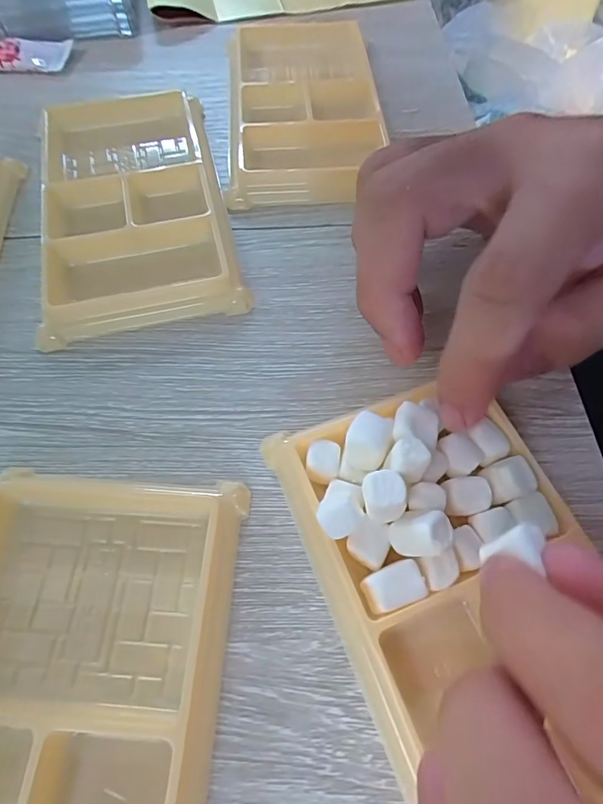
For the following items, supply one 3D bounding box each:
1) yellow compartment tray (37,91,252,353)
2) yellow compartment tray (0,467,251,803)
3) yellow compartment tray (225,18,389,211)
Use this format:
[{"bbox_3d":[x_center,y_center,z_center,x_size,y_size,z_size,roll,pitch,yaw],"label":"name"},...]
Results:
[{"bbox_3d":[-0.073,-0.087,0.200,0.075,0.014,0.128,-13,64,-7],"label":"yellow compartment tray"},{"bbox_3d":[-0.060,0.083,0.114,0.076,0.012,0.133,4,63,1],"label":"yellow compartment tray"},{"bbox_3d":[0.001,-0.152,0.234,0.073,0.014,0.139,-3,63,-2],"label":"yellow compartment tray"}]

